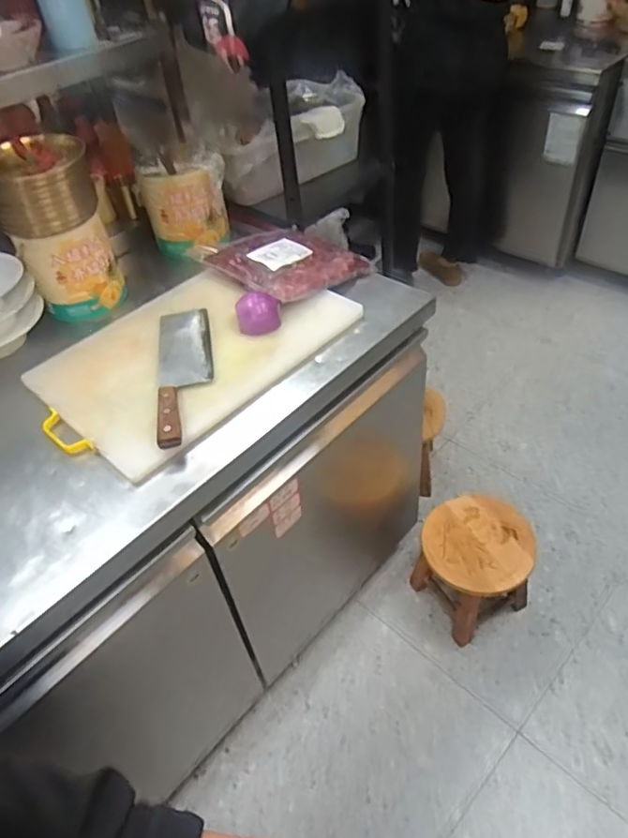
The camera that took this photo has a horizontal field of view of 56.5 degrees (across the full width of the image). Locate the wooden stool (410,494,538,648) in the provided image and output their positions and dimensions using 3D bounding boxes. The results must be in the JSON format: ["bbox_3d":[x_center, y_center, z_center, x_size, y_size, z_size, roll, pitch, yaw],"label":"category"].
[{"bbox_3d":[0.381,0.352,1.392,0.236,0.243,0.238,-24,48,-16],"label":"wooden stool"}]

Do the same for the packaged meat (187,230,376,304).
[{"bbox_3d":[-0.062,-0.297,1.081,0.264,0.042,0.215,33,58,33],"label":"packaged meat"}]

